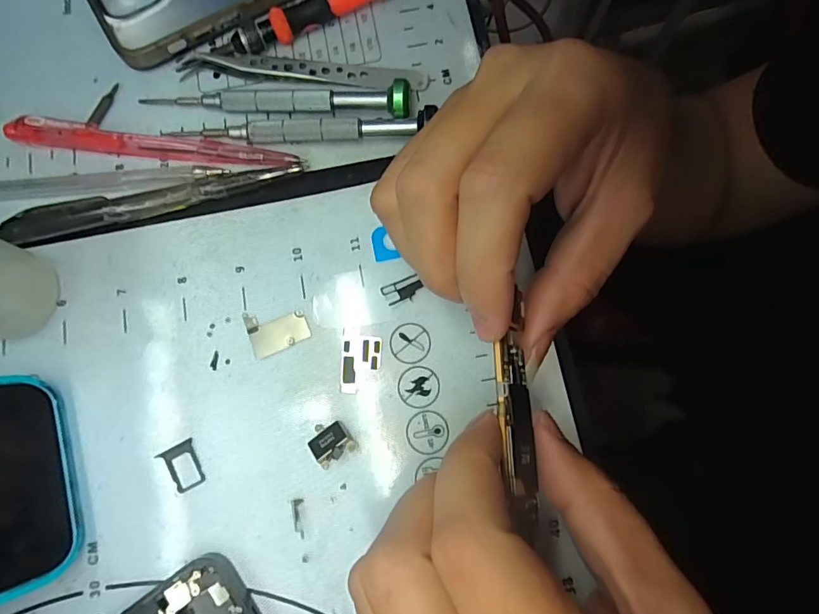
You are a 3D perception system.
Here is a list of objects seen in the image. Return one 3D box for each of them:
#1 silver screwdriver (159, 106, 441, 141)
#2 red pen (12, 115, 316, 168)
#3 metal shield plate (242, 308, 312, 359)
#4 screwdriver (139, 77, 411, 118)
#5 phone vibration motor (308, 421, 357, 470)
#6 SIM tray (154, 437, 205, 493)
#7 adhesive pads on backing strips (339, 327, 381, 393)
[{"bbox_3d":[-0.048,-0.078,0.209,0.116,0.010,0.009,-2,78,0],"label":"silver screwdriver"},{"bbox_3d":[-0.112,-0.072,0.209,0.127,0.013,0.011,5,78,2],"label":"red pen"},{"bbox_3d":[-0.055,0.008,0.197,0.024,0.004,0.019,-21,78,-3],"label":"metal shield plate"},{"bbox_3d":[-0.060,-0.091,0.212,0.119,0.012,0.014,1,78,1],"label":"screwdriver"},{"bbox_3d":[-0.031,0.052,0.186,0.015,0.008,0.015,-35,80,-6],"label":"phone vibration motor"},{"bbox_3d":[-0.089,0.063,0.186,0.014,0.004,0.018,-28,79,-5],"label":"SIM tray"},{"bbox_3d":[-0.020,0.022,0.194,0.016,0.004,0.026,3,78,2],"label":"adhesive pads on backing strips"}]

